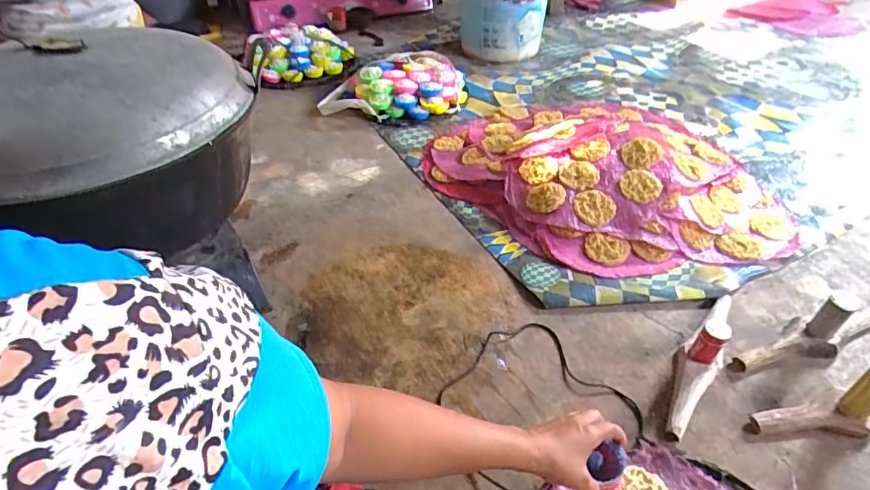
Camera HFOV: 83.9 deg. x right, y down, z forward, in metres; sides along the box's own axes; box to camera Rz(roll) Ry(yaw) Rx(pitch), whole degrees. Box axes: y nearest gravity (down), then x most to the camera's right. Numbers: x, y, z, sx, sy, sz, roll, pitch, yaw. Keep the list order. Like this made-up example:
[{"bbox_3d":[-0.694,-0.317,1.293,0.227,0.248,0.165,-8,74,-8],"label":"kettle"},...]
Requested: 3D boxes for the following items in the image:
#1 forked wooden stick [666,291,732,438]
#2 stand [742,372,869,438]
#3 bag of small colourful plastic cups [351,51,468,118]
[{"bbox_3d":[0.400,0.148,0.711,0.052,0.074,0.295,28,51,30],"label":"forked wooden stick"},{"bbox_3d":[0.561,0.198,0.626,0.282,0.098,0.062,-9,43,-6],"label":"stand"},{"bbox_3d":[-0.064,-0.457,1.396,0.326,0.124,0.206,-15,44,-13],"label":"bag of small colourful plastic cups"}]

